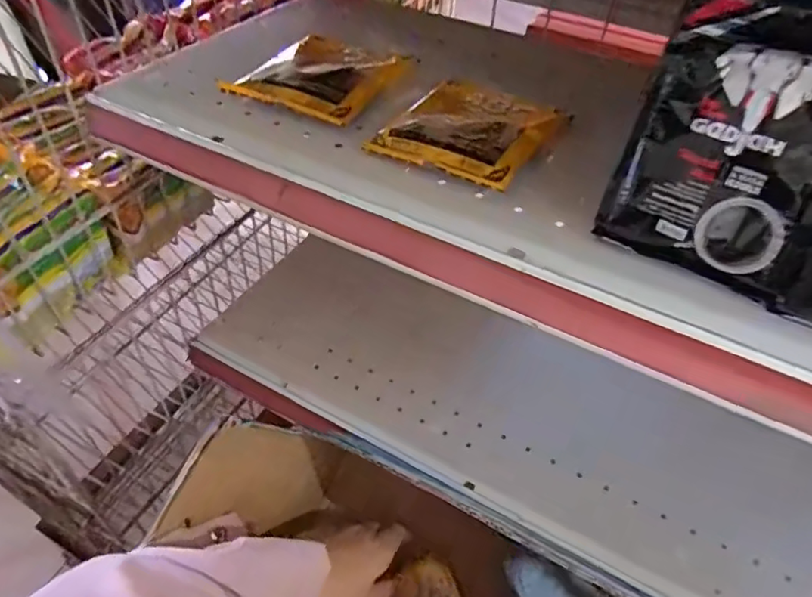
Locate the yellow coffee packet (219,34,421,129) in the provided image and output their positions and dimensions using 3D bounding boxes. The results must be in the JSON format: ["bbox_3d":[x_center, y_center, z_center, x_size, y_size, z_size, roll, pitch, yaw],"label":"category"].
[{"bbox_3d":[-0.058,-0.168,0.421,0.095,0.021,0.119,21,50,18],"label":"yellow coffee packet"}]

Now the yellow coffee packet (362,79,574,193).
[{"bbox_3d":[0.045,-0.113,0.375,0.094,0.016,0.117,24,51,20],"label":"yellow coffee packet"}]

